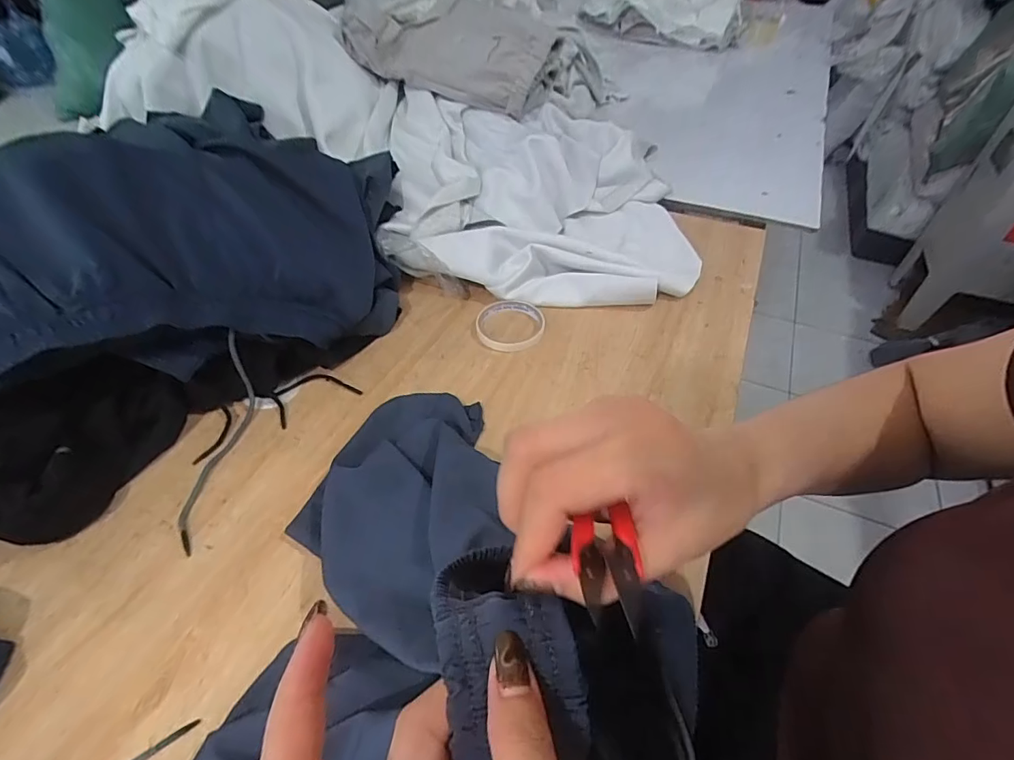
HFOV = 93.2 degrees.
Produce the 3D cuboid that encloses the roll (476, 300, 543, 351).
[{"bbox_3d":[0.004,-0.074,0.617,0.086,0.013,0.088,0,47,0],"label":"roll"}]

